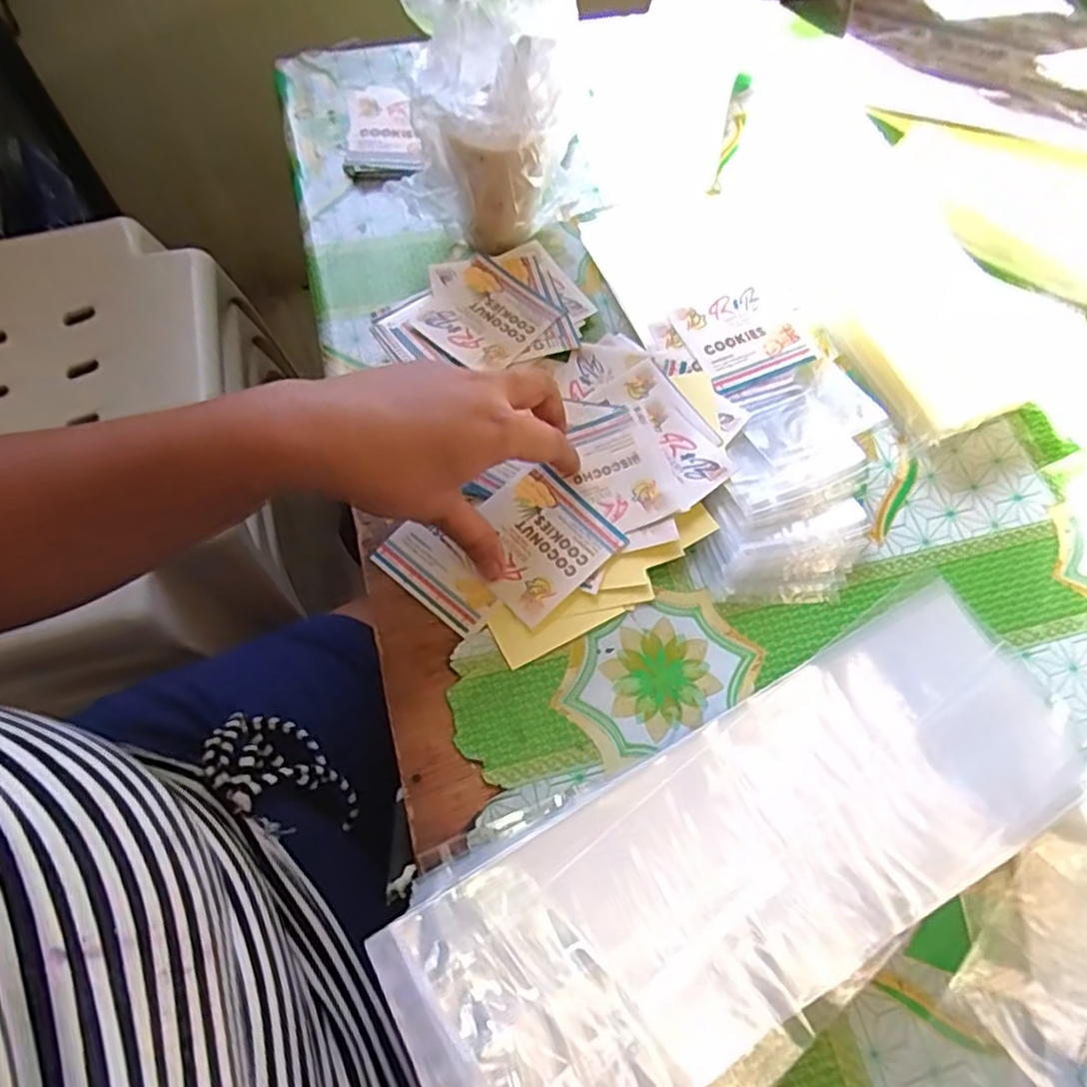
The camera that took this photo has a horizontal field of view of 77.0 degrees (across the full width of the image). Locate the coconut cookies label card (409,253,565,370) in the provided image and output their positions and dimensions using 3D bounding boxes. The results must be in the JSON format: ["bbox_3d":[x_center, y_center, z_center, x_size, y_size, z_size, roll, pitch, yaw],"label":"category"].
[{"bbox_3d":[-0.035,-0.140,0.424,0.068,0.009,0.067,38,71,12],"label":"coconut cookies label card"}]

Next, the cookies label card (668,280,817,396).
[{"bbox_3d":[0.127,-0.130,0.423,0.081,0.004,0.068,-21,70,-11],"label":"cookies label card"}]

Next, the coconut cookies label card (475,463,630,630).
[{"bbox_3d":[-0.002,-0.003,0.366,0.073,0.004,0.069,-39,75,-17],"label":"coconut cookies label card"}]

